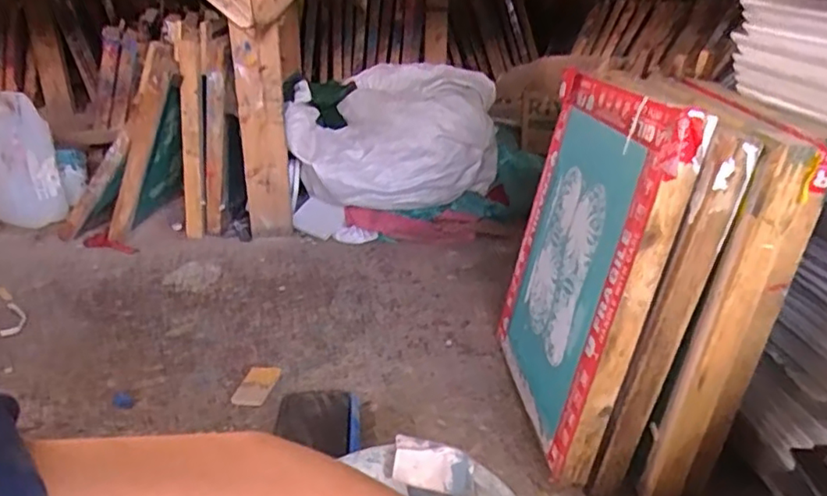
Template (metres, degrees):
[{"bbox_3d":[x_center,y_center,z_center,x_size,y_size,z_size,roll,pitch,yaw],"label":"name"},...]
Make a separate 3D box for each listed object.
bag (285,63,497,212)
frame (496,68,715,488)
[{"bbox_3d":[-0.058,-0.285,1.555,0.508,0.284,0.318,4,27,10],"label":"bag"},{"bbox_3d":[0.224,0.016,0.857,0.037,0.463,0.371,9,20,-10],"label":"frame"}]

